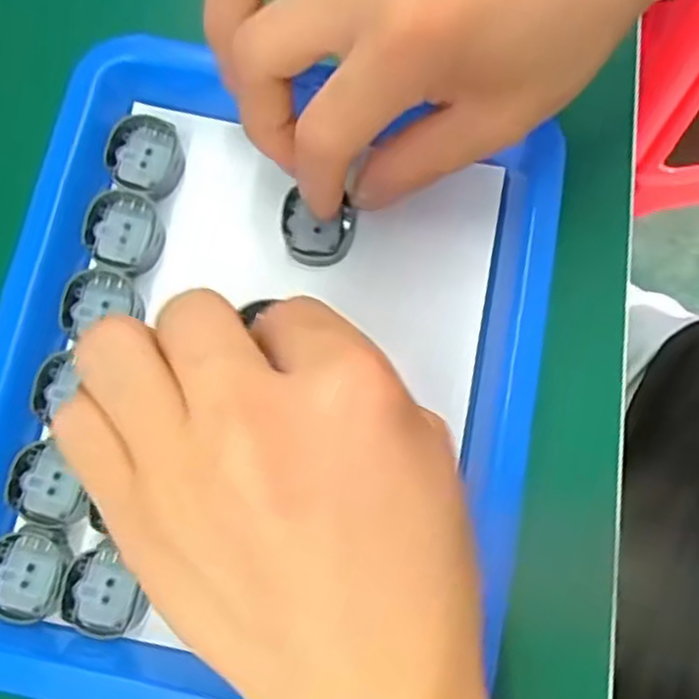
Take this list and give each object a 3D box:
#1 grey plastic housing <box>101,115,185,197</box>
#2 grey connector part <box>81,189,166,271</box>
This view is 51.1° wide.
[{"bbox_3d":[-0.074,-0.070,0.265,0.027,0.007,0.029,11,78,3],"label":"grey plastic housing"},{"bbox_3d":[-0.079,-0.042,0.257,0.027,0.006,0.027,0,78,1],"label":"grey connector part"}]

